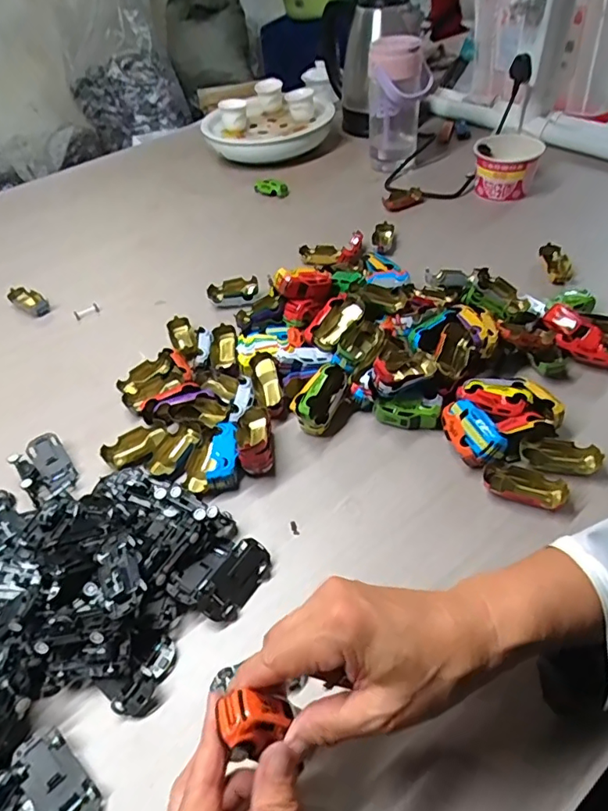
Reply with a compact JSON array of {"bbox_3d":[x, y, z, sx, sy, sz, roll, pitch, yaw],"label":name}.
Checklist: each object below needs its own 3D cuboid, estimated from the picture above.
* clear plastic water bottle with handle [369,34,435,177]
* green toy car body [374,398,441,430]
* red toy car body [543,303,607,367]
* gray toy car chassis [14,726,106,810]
[{"bbox_3d":[0.146,-0.454,0.800,0.095,0.179,0.090,3,46,9],"label":"clear plastic water bottle with handle"},{"bbox_3d":[0.098,0.009,0.499,0.059,0.030,0.017,2,46,9],"label":"green toy car body"},{"bbox_3d":[0.280,-0.071,0.528,0.030,0.031,0.083,-28,64,-20],"label":"red toy car body"},{"bbox_3d":[-0.152,0.234,0.322,0.066,0.018,0.028,31,57,32],"label":"gray toy car chassis"}]

